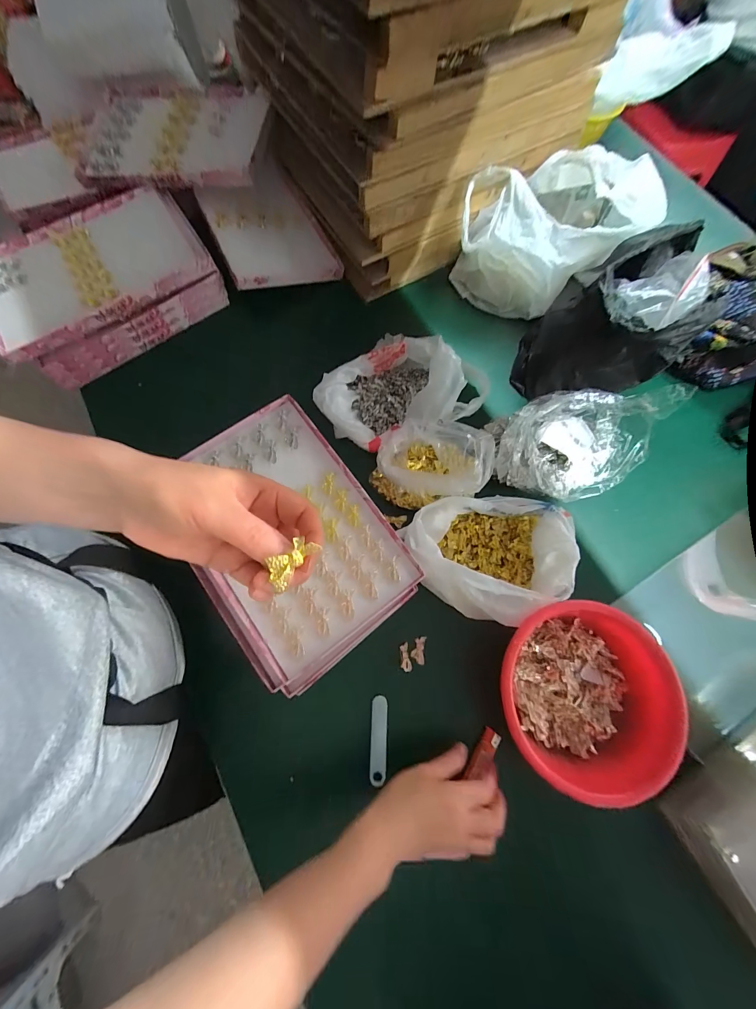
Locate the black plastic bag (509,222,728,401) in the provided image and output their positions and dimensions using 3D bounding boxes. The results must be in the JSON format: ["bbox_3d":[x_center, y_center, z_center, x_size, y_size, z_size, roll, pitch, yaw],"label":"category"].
[{"bbox_3d":[0.319,-0.277,0.489,0.162,0.175,0.220,20,74,5],"label":"black plastic bag"}]

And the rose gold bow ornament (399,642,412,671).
[{"bbox_3d":[0.033,0.190,0.431,0.013,0.005,0.032,-9,74,-4],"label":"rose gold bow ornament"}]

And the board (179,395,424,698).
[{"bbox_3d":[-0.108,0.037,0.413,0.203,0.031,0.295,-35,81,-16],"label":"board"}]

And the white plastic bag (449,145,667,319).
[{"bbox_3d":[0.252,-0.419,0.541,0.249,0.165,0.181,-24,75,-8],"label":"white plastic bag"}]

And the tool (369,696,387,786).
[{"bbox_3d":[0.001,0.272,0.403,0.018,0.004,0.086,1,69,0],"label":"tool"}]

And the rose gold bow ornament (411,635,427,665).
[{"bbox_3d":[0.051,0.182,0.435,0.016,0.005,0.032,8,73,2],"label":"rose gold bow ornament"}]

